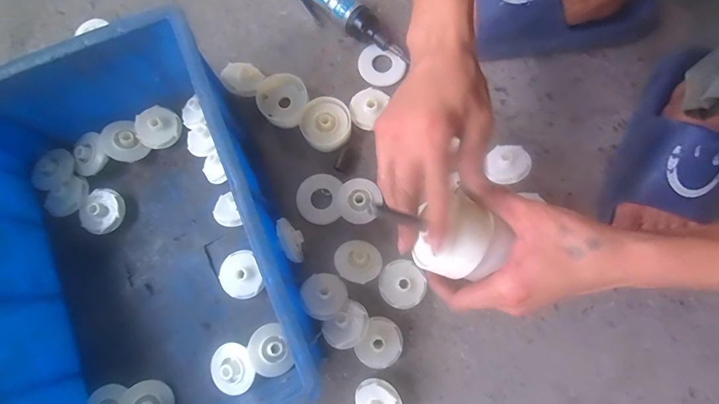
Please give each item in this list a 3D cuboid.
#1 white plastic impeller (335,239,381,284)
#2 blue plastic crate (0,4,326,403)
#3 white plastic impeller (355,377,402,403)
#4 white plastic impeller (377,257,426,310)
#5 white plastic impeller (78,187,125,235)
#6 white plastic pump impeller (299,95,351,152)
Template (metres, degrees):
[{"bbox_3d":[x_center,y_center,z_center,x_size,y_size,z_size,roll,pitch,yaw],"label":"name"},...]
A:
[{"bbox_3d":[-0.002,0.071,0.463,0.052,0.027,0.052,2,70,-5],"label":"white plastic impeller"},{"bbox_3d":[-0.235,0.053,0.414,0.291,0.154,0.390,-23,79,-3],"label":"blue plastic crate"},{"bbox_3d":[0.019,0.221,0.423,0.053,0.019,0.053,-1,88,24],"label":"white plastic impeller"},{"bbox_3d":[0.049,0.096,0.461,0.051,0.031,0.053,0,79,1],"label":"white plastic impeller"},{"bbox_3d":[-0.311,0.012,0.478,0.050,0.022,0.054,0,79,1],"label":"white plastic impeller"},{"bbox_3d":[-0.042,-0.098,0.495,0.062,0.017,0.066,0,79,1],"label":"white plastic pump impeller"}]

